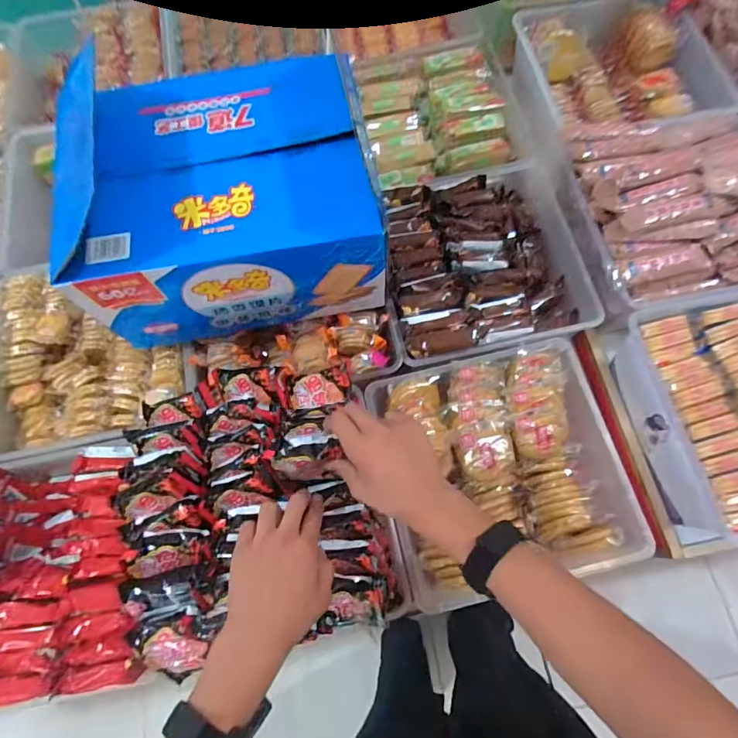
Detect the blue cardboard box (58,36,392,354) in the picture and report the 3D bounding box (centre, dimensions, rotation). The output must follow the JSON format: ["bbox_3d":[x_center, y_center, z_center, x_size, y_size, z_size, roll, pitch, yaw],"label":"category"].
[{"bbox_3d":[-0.173,-0.209,0.596,0.331,0.195,0.264,-10,71,-1],"label":"blue cardboard box"}]

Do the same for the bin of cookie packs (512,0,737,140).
[{"bbox_3d":[0.393,-0.446,0.729,0.261,0.095,0.297,-13,71,-3],"label":"bin of cookie packs"}]

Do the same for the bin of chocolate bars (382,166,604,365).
[{"bbox_3d":[0.165,-0.154,0.691,0.274,0.091,0.276,-11,71,-2],"label":"bin of chocolate bars"}]

